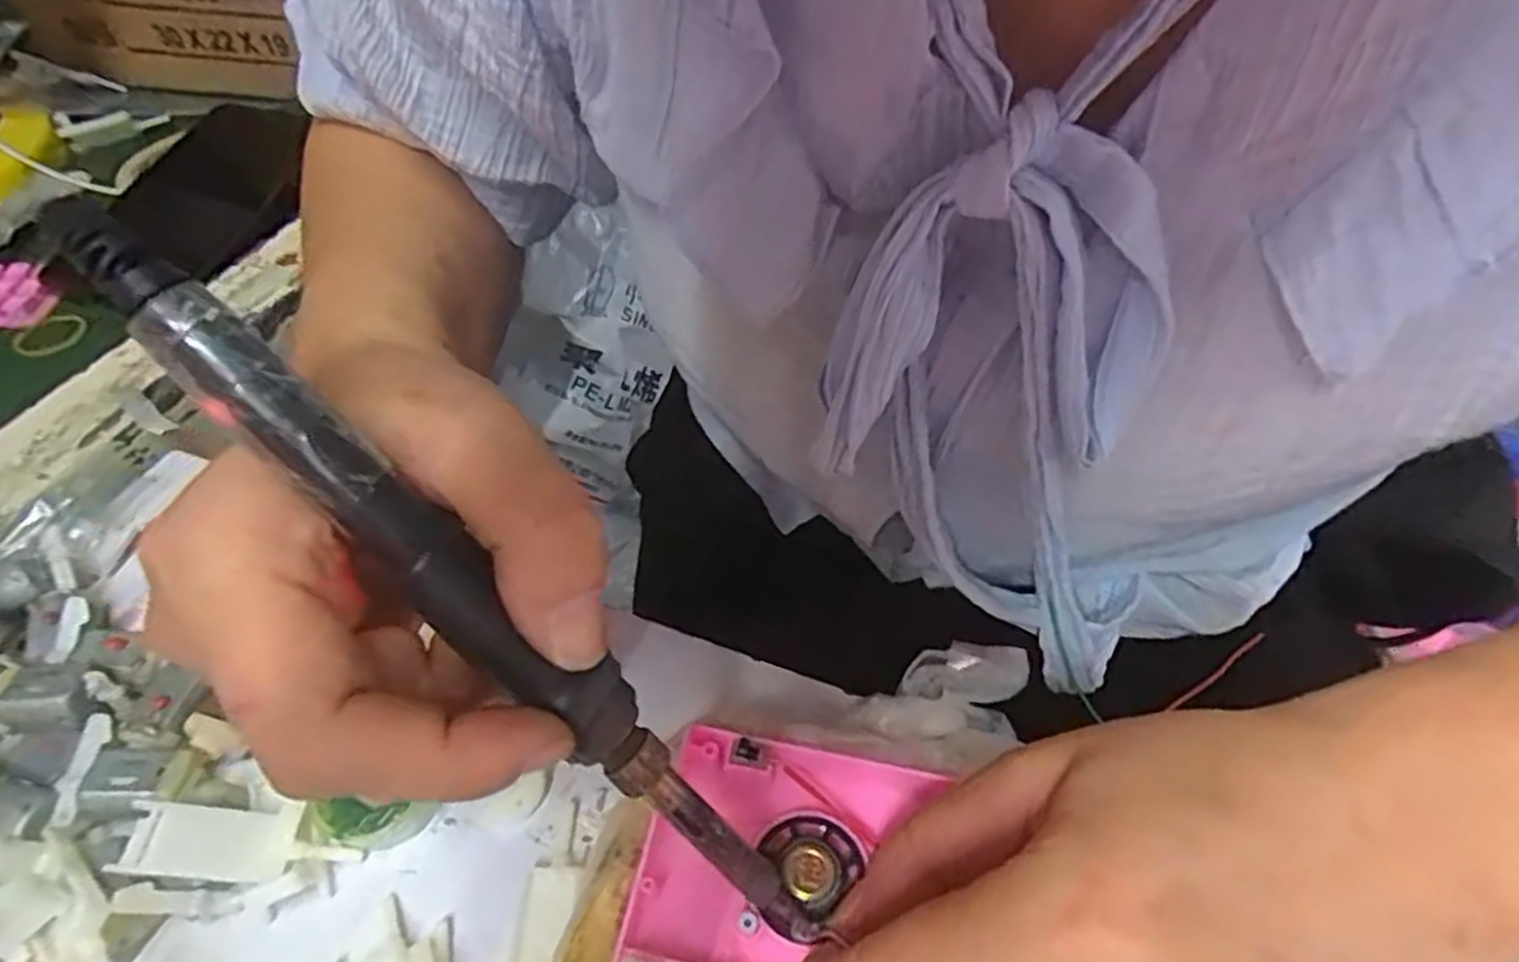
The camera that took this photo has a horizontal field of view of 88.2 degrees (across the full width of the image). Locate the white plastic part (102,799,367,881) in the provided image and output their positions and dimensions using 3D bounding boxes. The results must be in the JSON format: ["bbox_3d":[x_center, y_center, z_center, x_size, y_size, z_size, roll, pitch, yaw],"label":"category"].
[{"bbox_3d":[-0.143,0.101,0.219,0.057,0.006,0.019,14,46,-21],"label":"white plastic part"}]

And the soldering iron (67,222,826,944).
[{"bbox_3d":[-0.045,0.033,0.154,0.193,0.016,0.014,51,55,-17],"label":"soldering iron"}]

